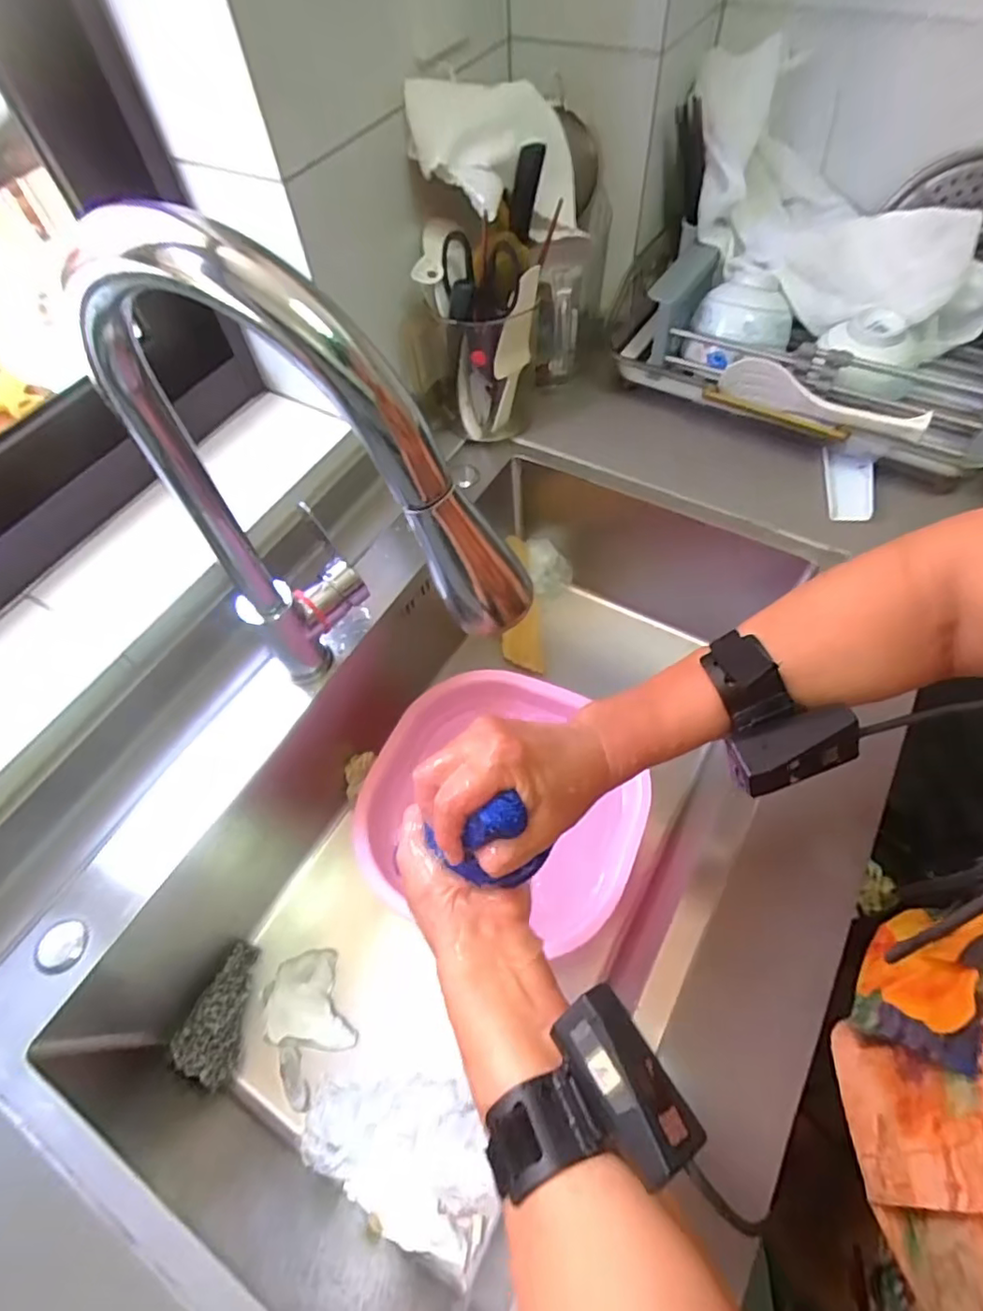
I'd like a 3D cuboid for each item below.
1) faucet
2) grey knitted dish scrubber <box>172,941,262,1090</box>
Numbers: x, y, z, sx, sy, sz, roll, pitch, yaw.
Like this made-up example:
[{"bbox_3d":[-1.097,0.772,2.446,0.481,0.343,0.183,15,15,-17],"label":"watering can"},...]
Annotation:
[{"bbox_3d":[-0.096,-0.057,0.376,0.238,0.383,0.085,36,68,22],"label":"faucet"},{"bbox_3d":[-0.260,0.340,0.571,0.045,0.038,0.116,3,47,6],"label":"grey knitted dish scrubber"}]

